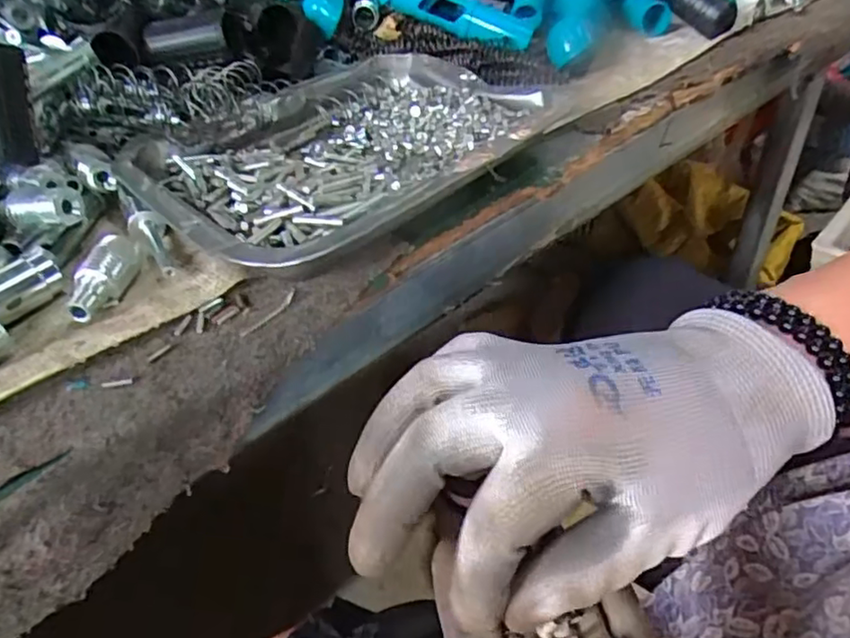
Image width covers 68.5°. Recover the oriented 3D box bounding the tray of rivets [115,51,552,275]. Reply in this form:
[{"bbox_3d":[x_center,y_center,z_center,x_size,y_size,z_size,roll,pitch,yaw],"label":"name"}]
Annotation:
[{"bbox_3d":[-0.045,-0.112,0.391,0.185,0.034,0.251,29,49,33],"label":"tray of rivets"}]

